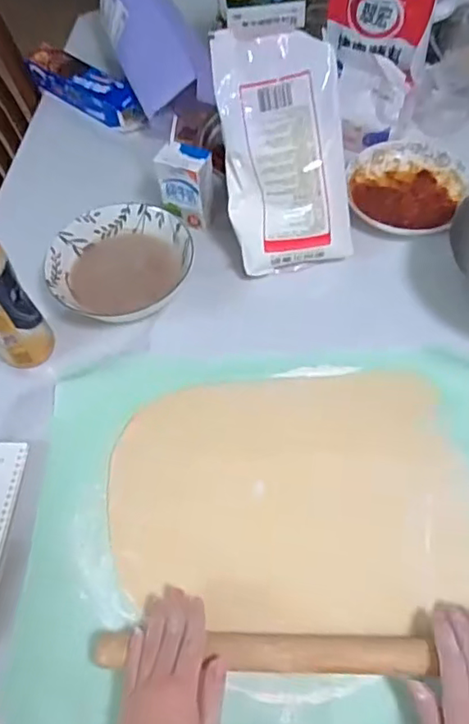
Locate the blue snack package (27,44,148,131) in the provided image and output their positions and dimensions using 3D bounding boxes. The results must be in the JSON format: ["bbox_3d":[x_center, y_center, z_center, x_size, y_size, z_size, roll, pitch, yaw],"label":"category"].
[{"bbox_3d":[-0.242,-0.436,0.907,0.232,0.051,0.059,32,66,20],"label":"blue snack package"}]

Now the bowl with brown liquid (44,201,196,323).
[{"bbox_3d":[-0.141,-0.128,0.719,0.175,0.041,0.152,-2,59,2],"label":"bowl with brown liquid"}]

